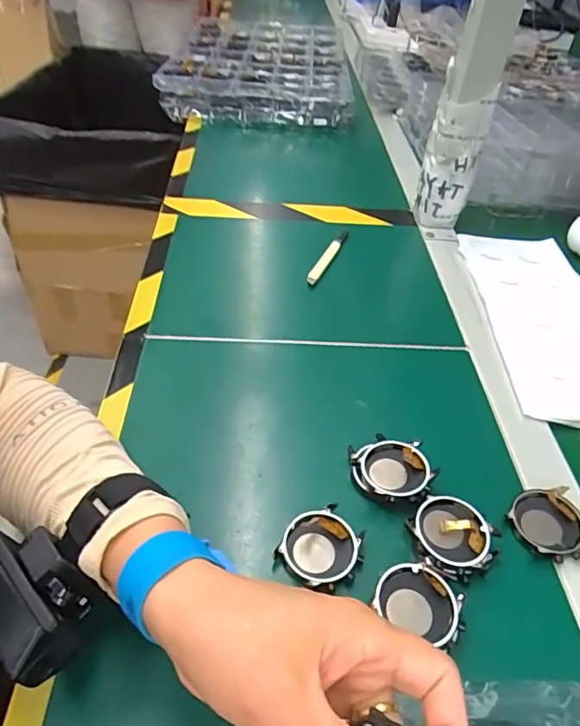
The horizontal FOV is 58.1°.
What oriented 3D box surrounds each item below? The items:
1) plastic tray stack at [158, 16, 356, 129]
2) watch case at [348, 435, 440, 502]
[{"bbox_3d":[-0.045,-0.527,0.933,0.295,0.056,0.427,5,44,-1],"label":"plastic tray stack"},{"bbox_3d":[0.068,0.069,0.350,0.045,0.014,0.052,-20,48,-25],"label":"watch case"}]

